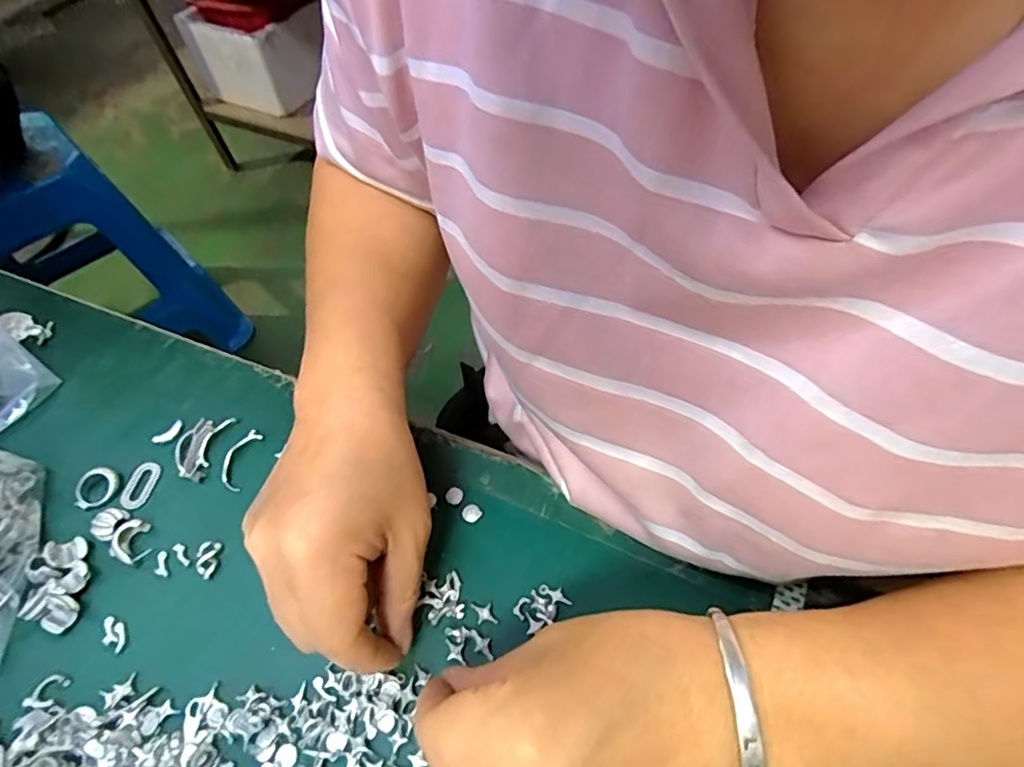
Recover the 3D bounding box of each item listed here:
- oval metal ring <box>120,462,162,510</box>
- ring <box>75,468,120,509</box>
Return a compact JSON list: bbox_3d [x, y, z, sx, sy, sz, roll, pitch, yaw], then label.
[{"bbox_3d":[-0.208,0.057,0.308,0.016,0.004,0.027,8,55,9],"label":"oval metal ring"},{"bbox_3d":[-0.232,0.058,0.306,0.021,0.004,0.024,20,58,17],"label":"ring"}]

